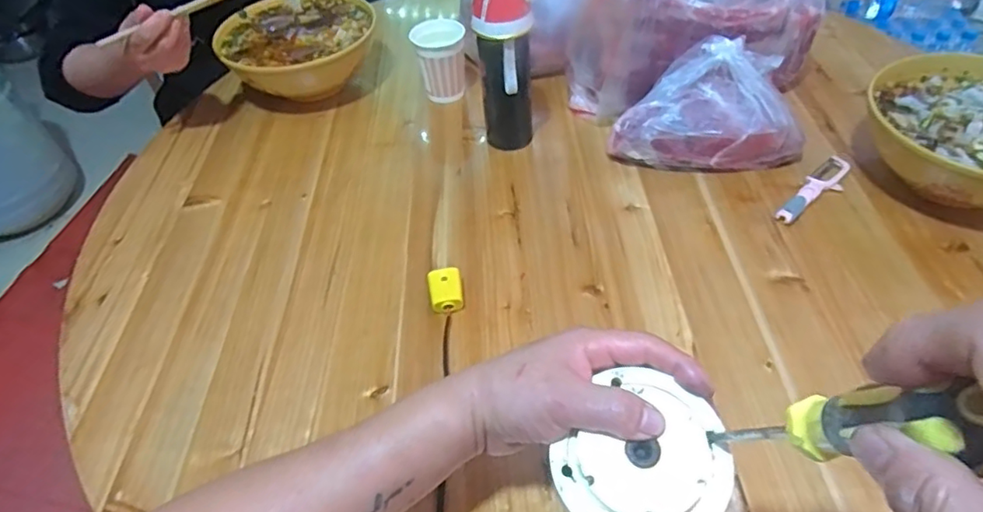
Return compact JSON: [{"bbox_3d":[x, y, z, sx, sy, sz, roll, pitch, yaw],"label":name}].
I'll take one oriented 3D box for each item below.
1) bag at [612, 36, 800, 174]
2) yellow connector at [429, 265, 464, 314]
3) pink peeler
[{"bbox_3d":[0.251,-0.168,0.675,0.215,0.120,0.106,-6,47,0],"label":"bag"},{"bbox_3d":[-0.045,0.036,0.576,0.032,0.023,0.044,-11,48,-5],"label":"yellow connector"},{"bbox_3d":[0.370,-0.074,0.650,0.034,0.014,0.136,34,58,30],"label":"pink peeler"}]

